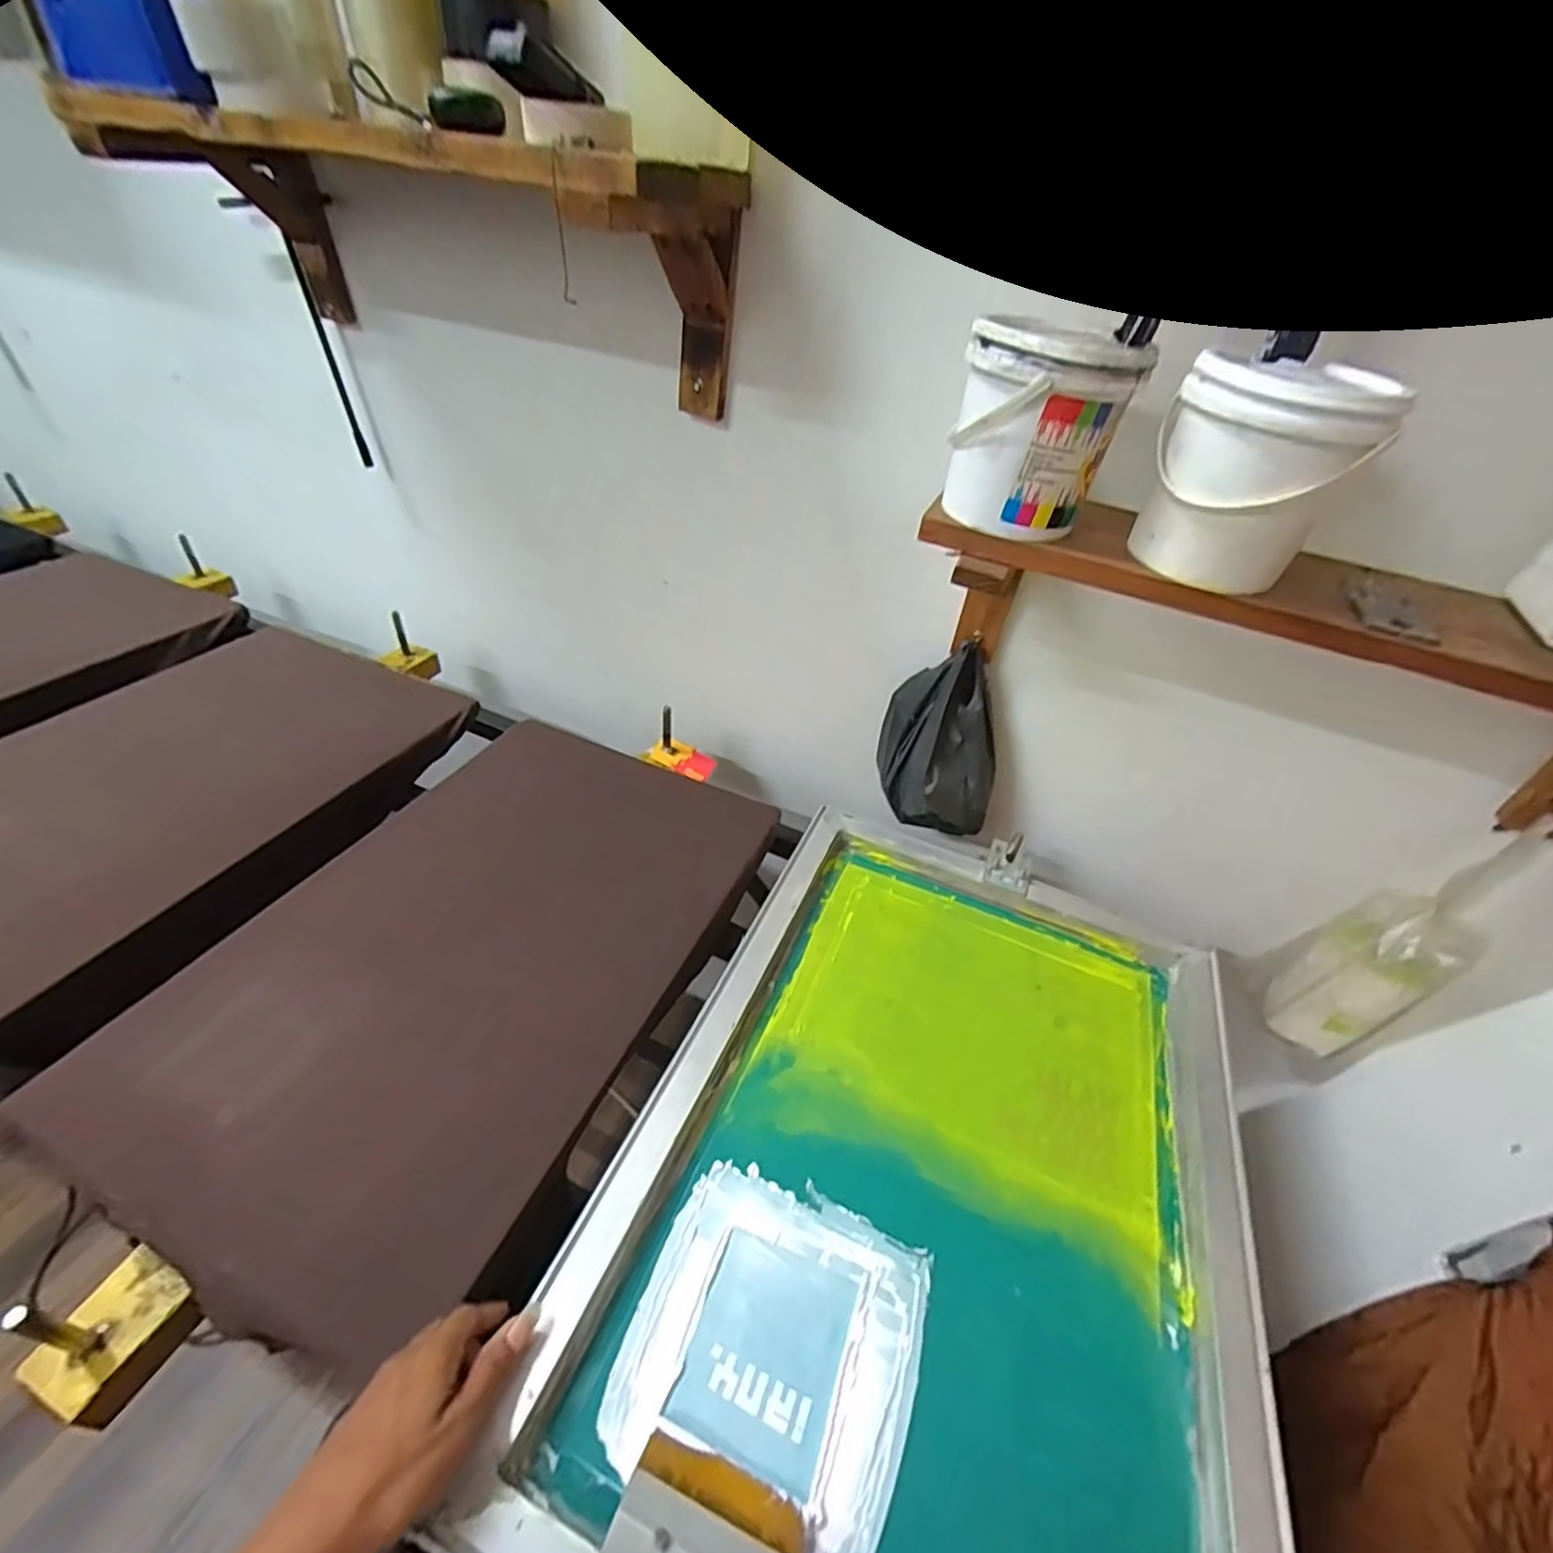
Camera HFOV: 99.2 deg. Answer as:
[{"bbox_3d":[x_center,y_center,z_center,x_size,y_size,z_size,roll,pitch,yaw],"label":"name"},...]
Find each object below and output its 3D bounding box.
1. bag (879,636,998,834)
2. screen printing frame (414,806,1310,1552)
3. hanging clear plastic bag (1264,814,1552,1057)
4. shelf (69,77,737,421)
[{"bbox_3d":[0.196,-0.038,0.789,0.150,0.197,0.083,20,42,14],"label":"bag"},{"bbox_3d":[0.143,0.307,0.549,0.463,0.035,0.646,19,40,14],"label":"screen printing frame"},{"bbox_3d":[0.665,0.183,0.730,0.064,0.316,0.123,-17,46,-26],"label":"hanging clear plastic bag"},{"bbox_3d":[-0.371,-0.569,0.734,0.713,0.197,0.323,19,40,15],"label":"shelf"}]

